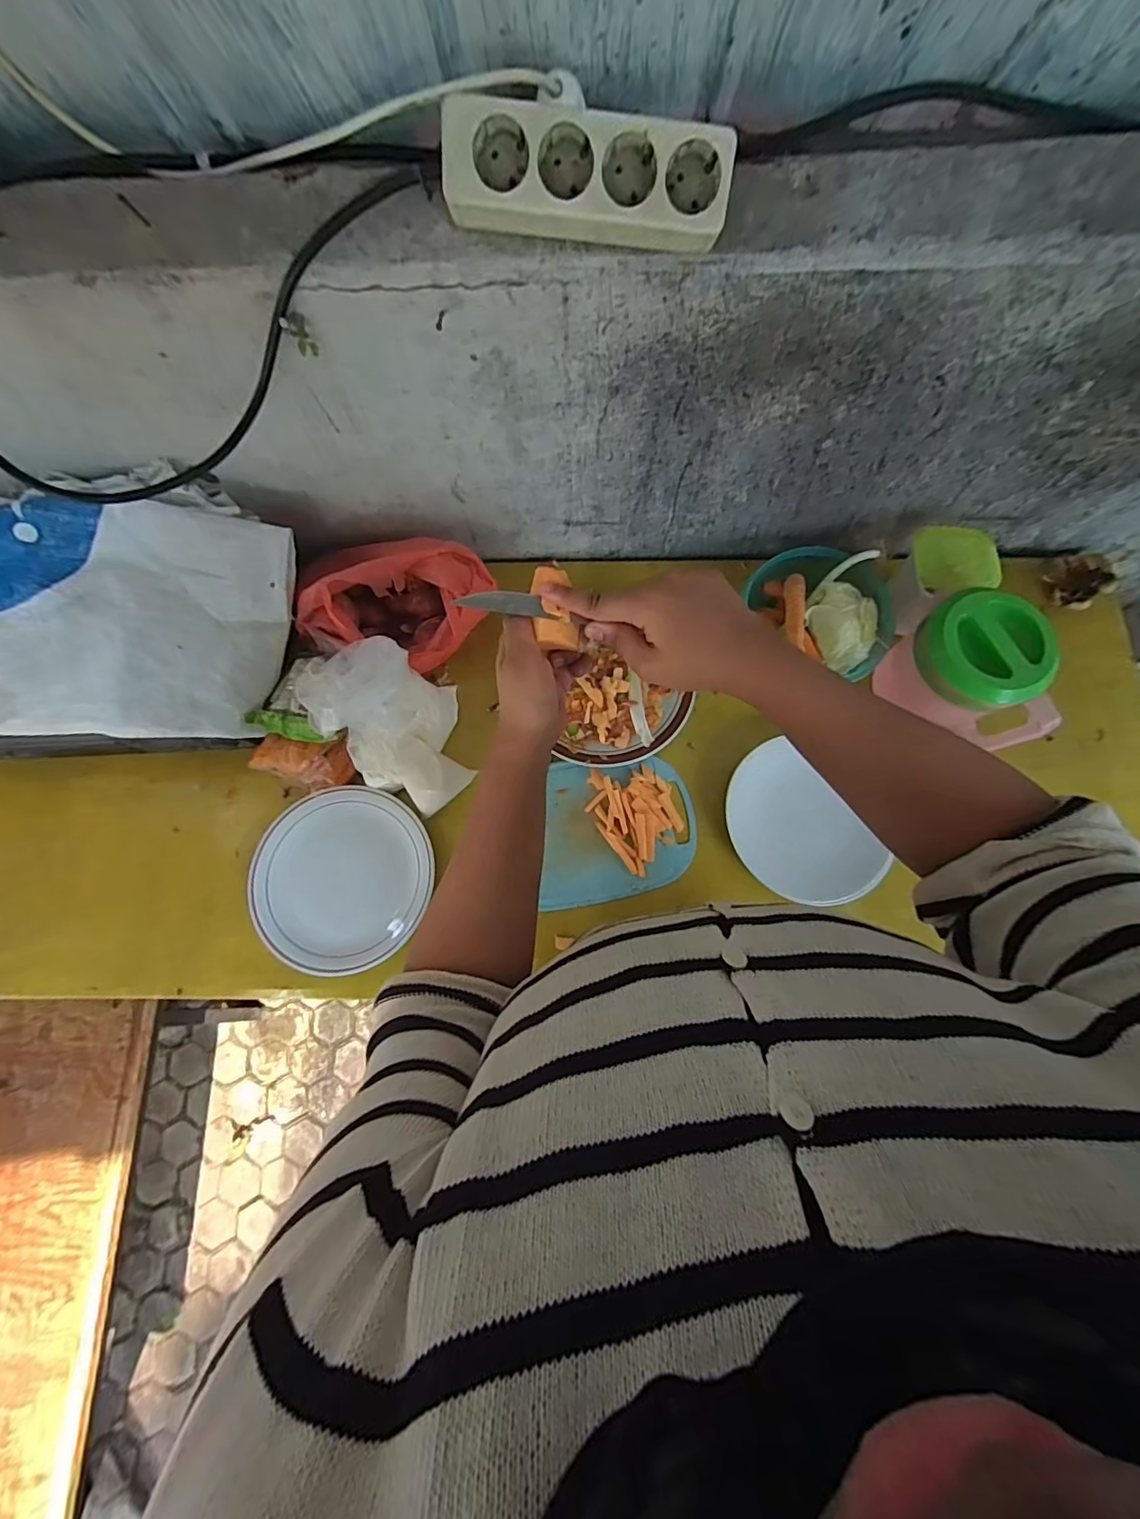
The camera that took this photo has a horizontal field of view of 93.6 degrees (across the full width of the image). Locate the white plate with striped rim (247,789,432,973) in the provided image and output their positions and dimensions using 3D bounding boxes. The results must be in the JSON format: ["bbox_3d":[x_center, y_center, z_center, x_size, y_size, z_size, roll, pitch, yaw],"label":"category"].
[{"bbox_3d":[-0.288,0.144,0.669,0.211,0.036,0.216,0,77,1],"label":"white plate with striped rim"}]

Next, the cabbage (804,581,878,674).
[{"bbox_3d":[0.348,-0.172,0.678,0.059,0.056,0.107,-16,77,-3],"label":"cabbage"}]

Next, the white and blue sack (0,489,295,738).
[{"bbox_3d":[-0.521,-0.158,0.625,0.343,0.107,0.249,0,77,1],"label":"white and blue sack"}]

